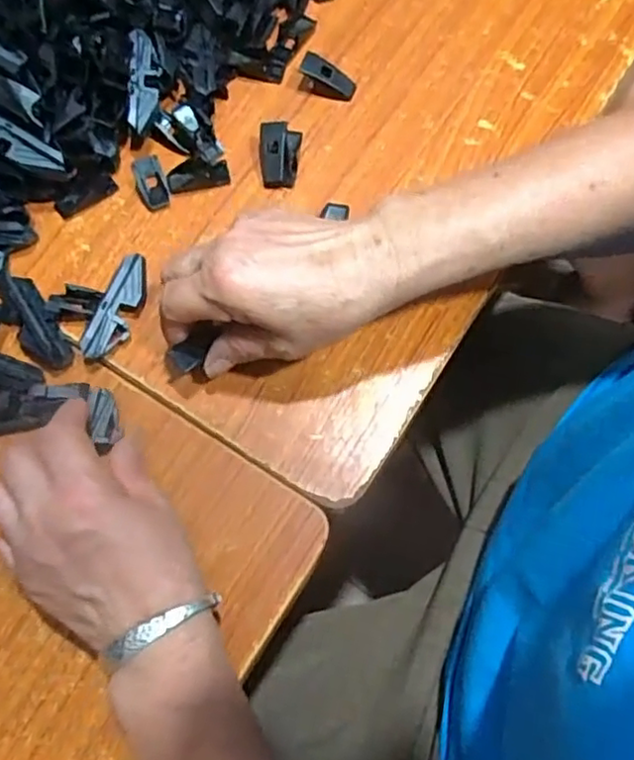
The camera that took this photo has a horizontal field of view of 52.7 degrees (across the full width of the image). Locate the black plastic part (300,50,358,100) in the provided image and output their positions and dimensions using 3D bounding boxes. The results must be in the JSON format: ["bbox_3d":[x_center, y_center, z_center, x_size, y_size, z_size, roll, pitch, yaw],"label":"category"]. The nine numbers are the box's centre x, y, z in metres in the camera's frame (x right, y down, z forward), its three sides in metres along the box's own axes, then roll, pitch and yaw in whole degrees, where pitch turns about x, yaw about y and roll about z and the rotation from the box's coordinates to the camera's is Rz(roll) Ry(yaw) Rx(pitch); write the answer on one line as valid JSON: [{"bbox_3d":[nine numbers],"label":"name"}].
[{"bbox_3d":[0.008,-0.210,0.445,0.038,0.017,0.018,23,75,10],"label":"black plastic part"}]

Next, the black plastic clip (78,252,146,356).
[{"bbox_3d":[-0.122,-0.043,0.397,0.018,0.021,0.068,20,75,9],"label":"black plastic clip"}]

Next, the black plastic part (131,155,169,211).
[{"bbox_3d":[-0.112,-0.134,0.428,0.021,0.005,0.040,-16,72,-2],"label":"black plastic part"}]

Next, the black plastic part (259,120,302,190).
[{"bbox_3d":[-0.025,-0.151,0.425,0.025,0.021,0.042,1,73,3],"label":"black plastic part"}]

